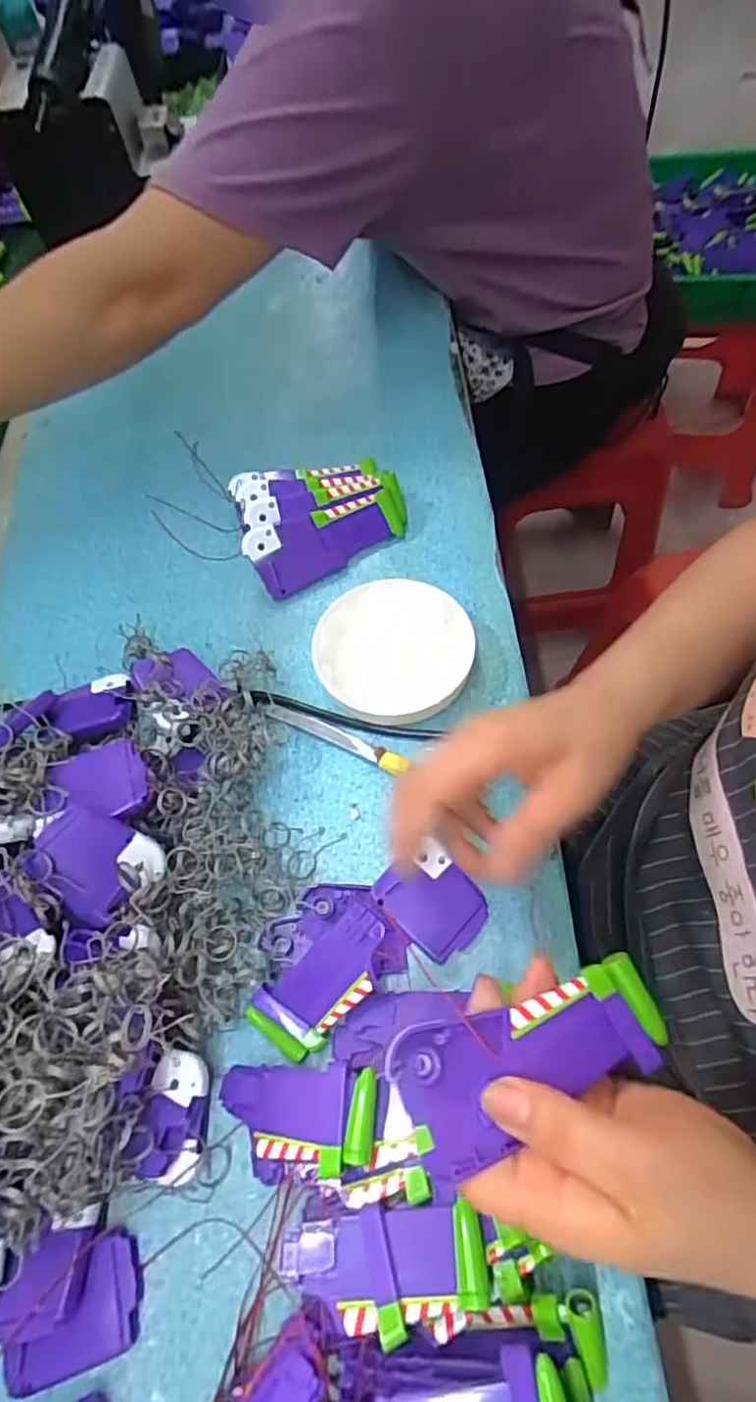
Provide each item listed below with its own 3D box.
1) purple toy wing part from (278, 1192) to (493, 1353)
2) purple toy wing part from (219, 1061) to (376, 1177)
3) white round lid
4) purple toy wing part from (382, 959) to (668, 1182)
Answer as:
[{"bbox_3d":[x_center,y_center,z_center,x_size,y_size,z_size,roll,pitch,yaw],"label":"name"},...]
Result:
[{"bbox_3d":[0.000,0.243,0.268,0.091,0.012,0.041,-16,41,8],"label":"purple toy wing part"},{"bbox_3d":[-0.042,0.201,0.311,0.089,0.010,0.043,-8,48,28],"label":"purple toy wing part"},{"bbox_3d":[0.011,-0.036,0.433,0.103,0.027,0.100,-2,62,3],"label":"white round lid"},{"bbox_3d":[0.065,0.145,0.257,0.112,0.008,0.049,-15,62,-14],"label":"purple toy wing part"}]

